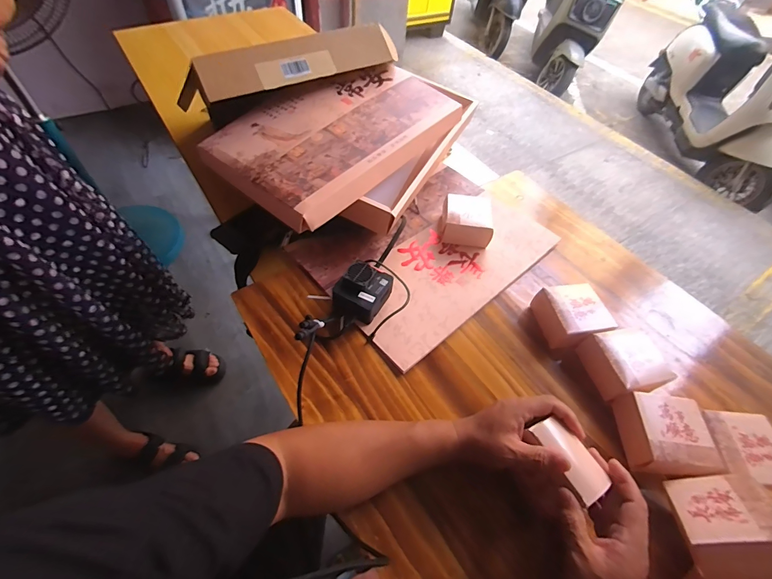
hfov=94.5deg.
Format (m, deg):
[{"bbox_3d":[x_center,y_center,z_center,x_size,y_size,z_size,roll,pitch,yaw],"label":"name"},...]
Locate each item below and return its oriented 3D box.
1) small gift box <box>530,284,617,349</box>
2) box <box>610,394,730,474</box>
[{"bbox_3d":[0.289,0.044,0.562,0.090,0.059,0.093,-6,55,-9],"label":"small gift box"},{"bbox_3d":[0.354,0.191,0.457,0.091,0.056,0.094,7,54,0],"label":"box"}]

